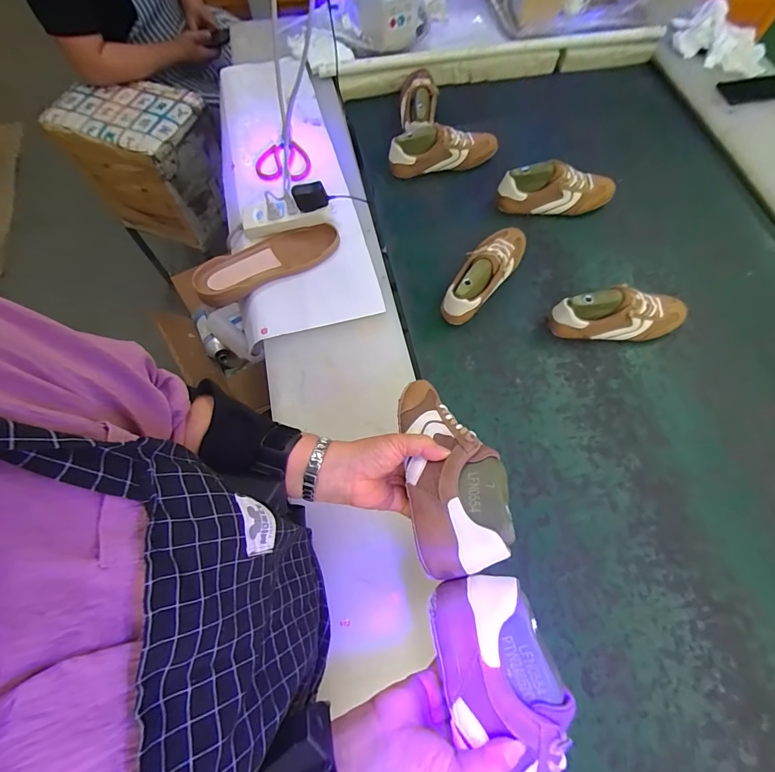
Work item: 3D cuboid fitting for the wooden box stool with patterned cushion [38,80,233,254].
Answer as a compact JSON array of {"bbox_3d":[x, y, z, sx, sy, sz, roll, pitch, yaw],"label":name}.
[{"bbox_3d":[-0.719,-0.679,1.227,0.377,0.367,0.258,18,69,7],"label":"wooden box stool with patterned cushion"}]

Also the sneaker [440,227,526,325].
[{"bbox_3d":[0.189,-0.222,0.748,0.082,0.084,0.242,33,71,11],"label":"sneaker"}]

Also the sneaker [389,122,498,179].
[{"bbox_3d":[0.125,-0.544,0.879,0.250,0.079,0.103,-8,69,-5],"label":"sneaker"}]

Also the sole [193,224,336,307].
[{"bbox_3d":[-0.221,-0.233,0.730,0.266,0.025,0.096,-29,70,-11],"label":"sole"}]

